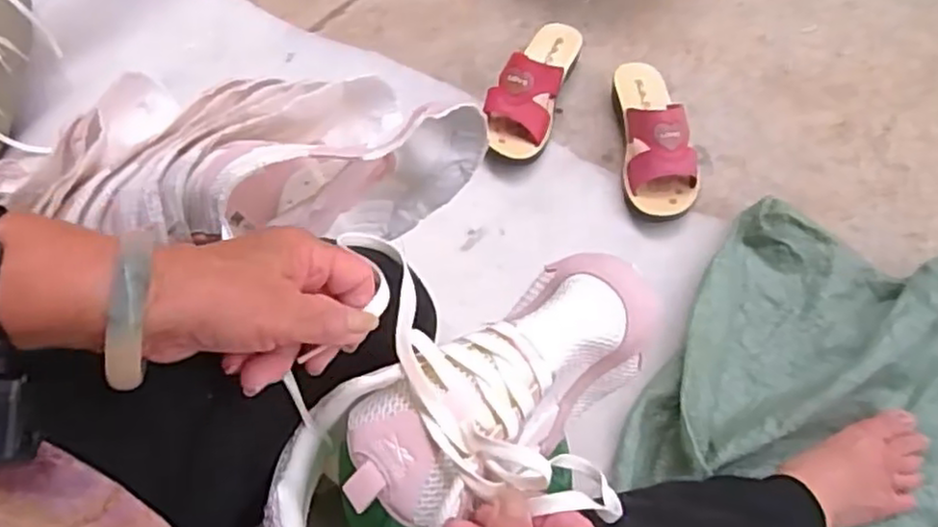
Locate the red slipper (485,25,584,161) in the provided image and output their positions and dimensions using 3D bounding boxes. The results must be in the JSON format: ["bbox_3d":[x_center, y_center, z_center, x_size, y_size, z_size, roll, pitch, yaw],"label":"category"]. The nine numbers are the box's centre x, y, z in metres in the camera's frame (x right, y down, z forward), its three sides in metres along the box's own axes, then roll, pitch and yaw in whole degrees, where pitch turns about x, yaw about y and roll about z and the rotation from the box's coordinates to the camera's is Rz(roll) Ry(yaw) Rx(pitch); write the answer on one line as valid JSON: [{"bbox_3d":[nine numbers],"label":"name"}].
[{"bbox_3d":[0.080,-0.232,0.896,0.083,0.080,0.221,16,66,13],"label":"red slipper"}]

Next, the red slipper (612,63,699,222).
[{"bbox_3d":[0.225,-0.160,0.846,0.079,0.083,0.214,-2,63,4],"label":"red slipper"}]

